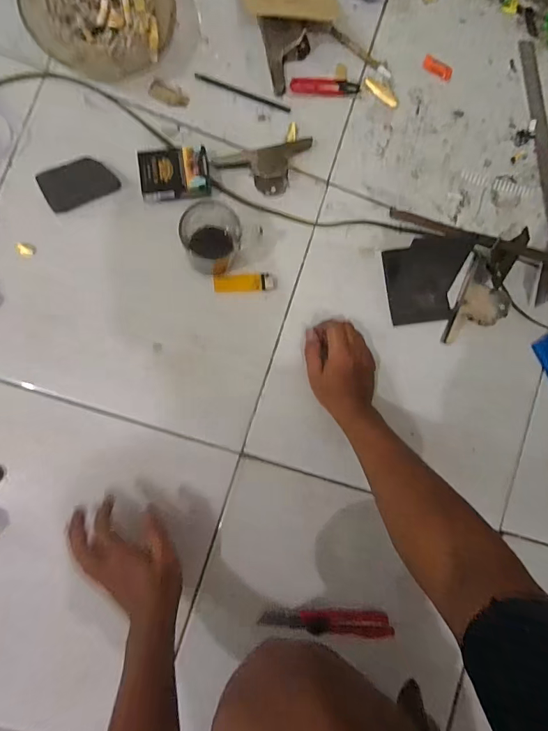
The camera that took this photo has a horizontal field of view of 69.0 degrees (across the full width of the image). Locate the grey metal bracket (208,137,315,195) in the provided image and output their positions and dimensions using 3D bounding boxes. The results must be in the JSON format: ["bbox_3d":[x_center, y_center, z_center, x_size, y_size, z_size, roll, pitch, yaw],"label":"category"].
[{"bbox_3d":[-0.011,-0.275,0.545,0.137,0.040,0.067,-10,90,-8],"label":"grey metal bracket"}]

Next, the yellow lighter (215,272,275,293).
[{"bbox_3d":[-0.038,-0.112,0.543,0.083,0.013,0.024,-7,89,-8],"label":"yellow lighter"}]

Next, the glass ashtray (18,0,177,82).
[{"bbox_3d":[-0.222,-0.471,0.519,0.183,0.049,0.205,0,88,-8],"label":"glass ashtray"}]

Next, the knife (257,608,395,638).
[{"bbox_3d":[0.071,0.341,0.532,0.175,0.021,0.030,8,87,-8],"label":"knife"}]

